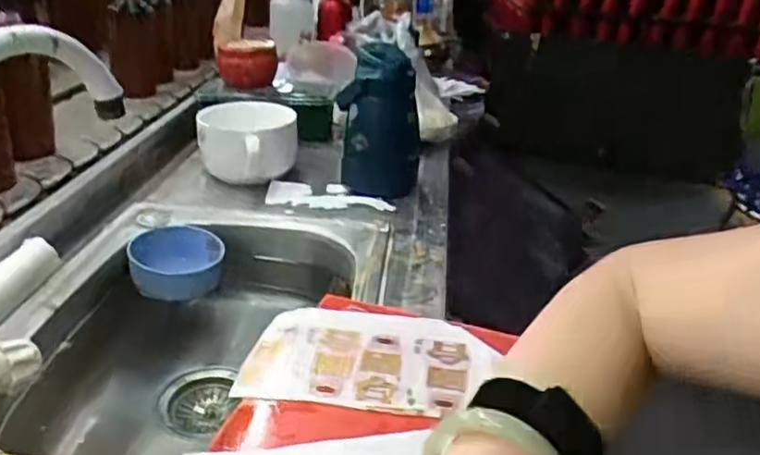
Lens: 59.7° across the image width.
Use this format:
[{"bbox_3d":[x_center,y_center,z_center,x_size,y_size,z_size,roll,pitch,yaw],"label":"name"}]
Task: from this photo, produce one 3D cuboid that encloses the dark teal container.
[{"bbox_3d":[0.000,-0.148,0.943,0.117,0.201,0.086,5,26,1],"label":"dark teal container"}]

